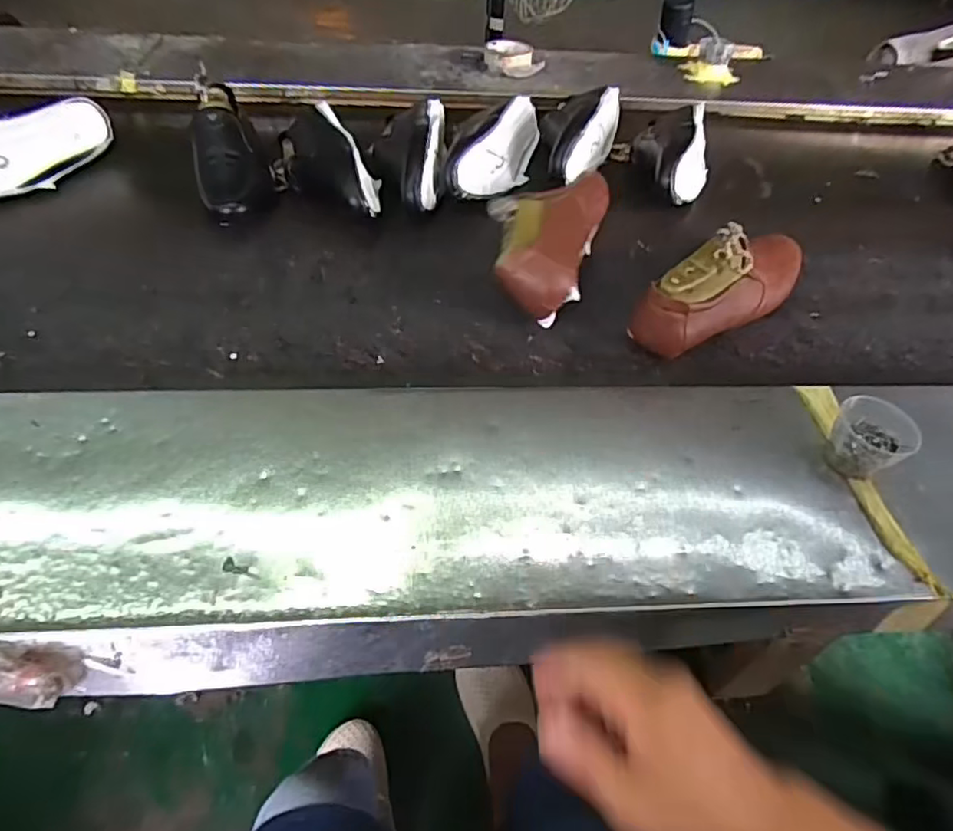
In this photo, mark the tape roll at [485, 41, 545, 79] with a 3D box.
[{"bbox_3d":[0.066,-0.645,1.113,0.095,0.034,0.095,2,50,-2],"label":"tape roll"}]

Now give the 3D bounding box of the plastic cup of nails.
[{"bbox_3d":[0.336,0.022,0.534,0.058,0.050,0.062,2,50,-2],"label":"plastic cup of nails"}]

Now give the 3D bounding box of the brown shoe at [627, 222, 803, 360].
[{"bbox_3d":[0.294,-0.155,0.699,0.260,0.111,0.079,-28,57,-25],"label":"brown shoe"}]

